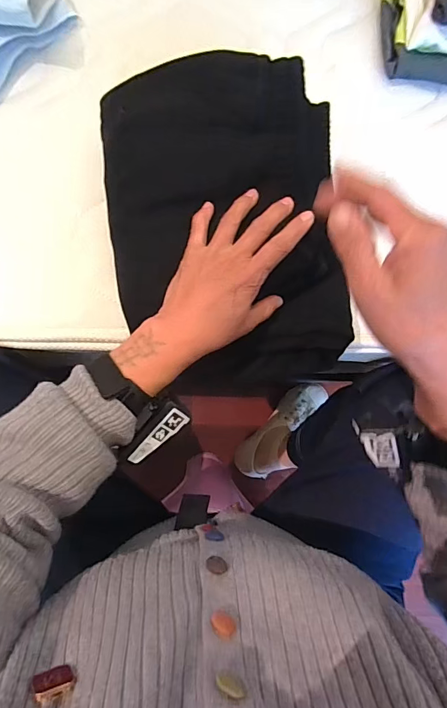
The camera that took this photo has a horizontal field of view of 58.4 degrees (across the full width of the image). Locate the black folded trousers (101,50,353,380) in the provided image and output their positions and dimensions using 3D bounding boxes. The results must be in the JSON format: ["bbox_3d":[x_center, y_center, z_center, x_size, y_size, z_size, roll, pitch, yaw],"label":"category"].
[{"bbox_3d":[0.003,-0.117,0.398,0.224,0.045,0.308,-9,106,2],"label":"black folded trousers"}]

